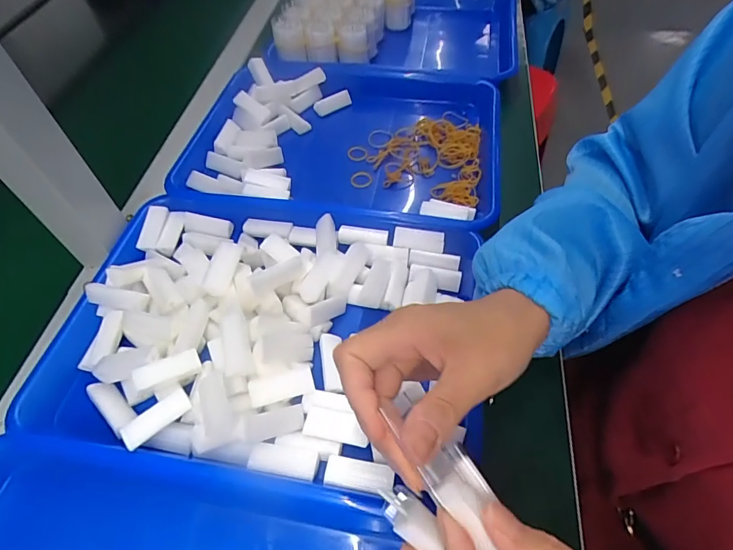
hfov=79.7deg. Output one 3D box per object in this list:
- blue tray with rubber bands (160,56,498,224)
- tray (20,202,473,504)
[{"bbox_3d":[-0.022,-0.151,0.508,0.340,0.052,0.256,7,55,8],"label":"blue tray with rubber bands"},{"bbox_3d":[-0.083,0.032,0.355,0.314,0.041,0.230,7,56,8],"label":"tray"}]

